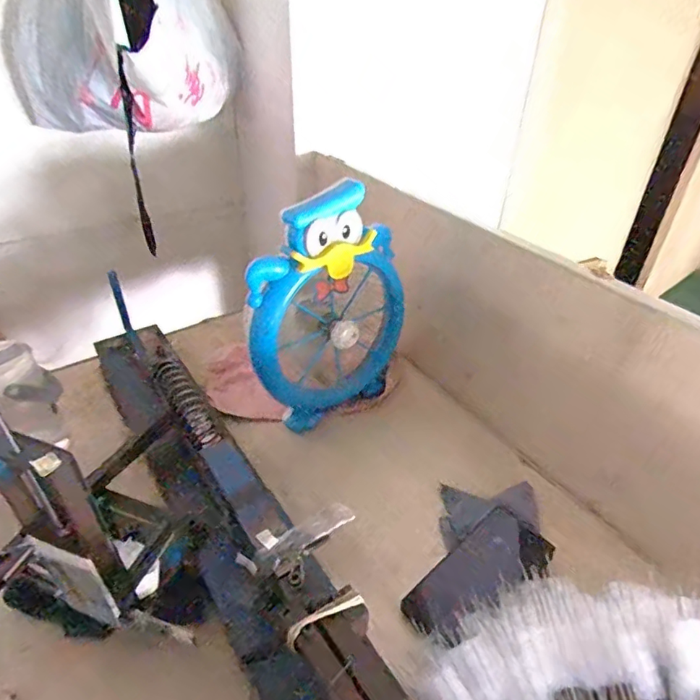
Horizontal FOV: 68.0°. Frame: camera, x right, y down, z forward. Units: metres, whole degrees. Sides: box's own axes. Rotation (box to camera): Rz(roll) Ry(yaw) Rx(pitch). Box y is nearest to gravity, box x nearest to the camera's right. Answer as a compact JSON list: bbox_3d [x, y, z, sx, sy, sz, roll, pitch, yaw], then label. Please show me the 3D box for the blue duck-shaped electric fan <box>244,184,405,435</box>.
[{"bbox_3d":[-0.019,-0.041,0.673,0.219,0.297,0.058,-20,42,-25],"label":"blue duck-shaped electric fan"}]

